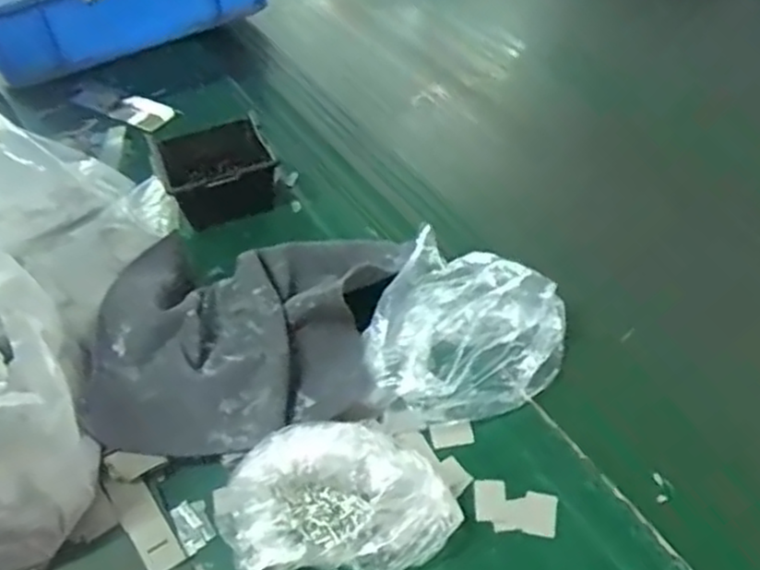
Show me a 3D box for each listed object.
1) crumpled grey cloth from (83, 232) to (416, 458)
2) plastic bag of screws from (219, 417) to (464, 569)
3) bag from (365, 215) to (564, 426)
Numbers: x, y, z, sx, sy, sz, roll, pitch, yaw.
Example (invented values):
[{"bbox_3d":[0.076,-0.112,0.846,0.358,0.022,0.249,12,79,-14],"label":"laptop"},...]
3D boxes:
[{"bbox_3d":[-0.106,0.032,0.625,0.237,0.070,0.236,-1,47,4],"label":"crumpled grey cloth"},{"bbox_3d":[-0.032,0.152,0.518,0.163,0.045,0.106,-12,47,-6],"label":"plastic bag of screws"},{"bbox_3d":[0.075,0.030,0.614,0.159,0.051,0.180,4,47,9],"label":"bag"}]

